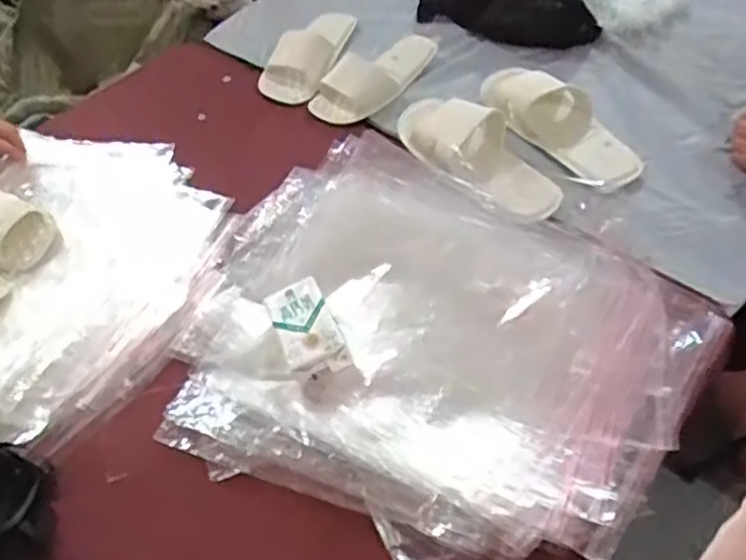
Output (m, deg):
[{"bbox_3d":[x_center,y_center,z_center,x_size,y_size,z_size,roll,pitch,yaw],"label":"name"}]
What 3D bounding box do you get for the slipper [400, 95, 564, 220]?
[{"bbox_3d":[0.137,-0.178,0.906,0.116,0.061,0.274,-29,57,-17],"label":"slipper"}]

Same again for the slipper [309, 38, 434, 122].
[{"bbox_3d":[0.010,-0.312,1.034,0.220,0.064,0.094,-32,58,-20],"label":"slipper"}]

